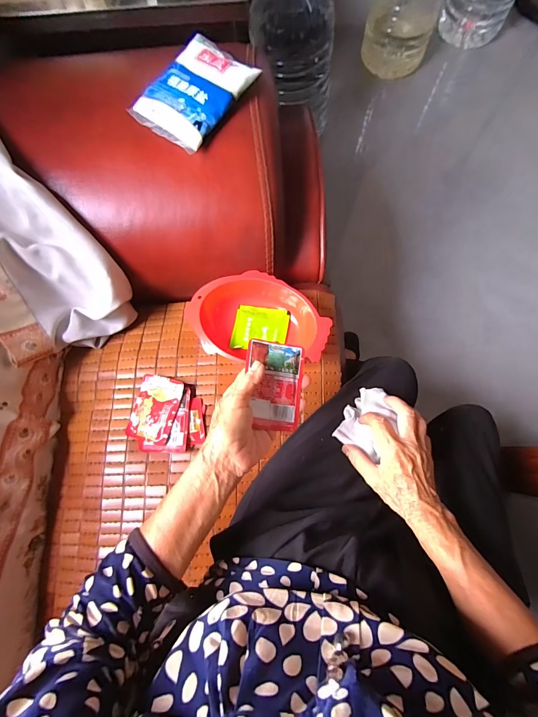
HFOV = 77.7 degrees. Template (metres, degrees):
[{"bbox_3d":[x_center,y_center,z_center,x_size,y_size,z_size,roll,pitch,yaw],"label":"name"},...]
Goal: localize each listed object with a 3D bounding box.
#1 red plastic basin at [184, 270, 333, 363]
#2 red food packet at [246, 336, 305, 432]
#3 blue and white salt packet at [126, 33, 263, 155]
[{"bbox_3d":[-0.016,-0.064,0.536,0.225,0.047,0.143,11,76,5],"label":"red plastic basin"},{"bbox_3d":[0.007,0.030,0.382,0.068,0.008,0.098,9,81,-20],"label":"red food packet"},{"bbox_3d":[-0.106,-0.380,0.475,0.112,0.024,0.158,36,79,10],"label":"blue and white salt packet"}]

